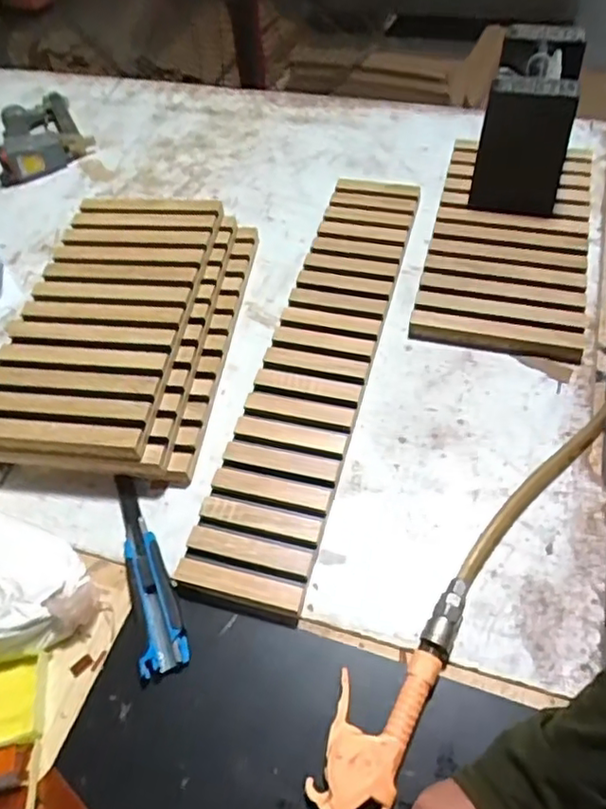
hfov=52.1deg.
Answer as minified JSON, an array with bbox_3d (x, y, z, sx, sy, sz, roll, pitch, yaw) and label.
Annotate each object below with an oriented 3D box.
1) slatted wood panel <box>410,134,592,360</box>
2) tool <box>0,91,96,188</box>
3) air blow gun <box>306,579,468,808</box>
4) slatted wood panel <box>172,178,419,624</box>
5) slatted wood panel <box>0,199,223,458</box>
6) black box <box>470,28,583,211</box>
[{"bbox_3d":[0.260,-0.211,0.779,0.185,0.027,0.373,11,57,12],"label":"slatted wood panel"},{"bbox_3d":[-0.406,-0.405,0.931,0.142,0.042,0.170,-29,58,-15],"label":"tool"},{"bbox_3d":[0.046,0.246,0.465,0.073,0.023,0.273,26,61,21],"label":"air blow gun"},{"bbox_3d":[0.018,-0.056,0.684,0.115,0.027,0.567,11,57,12],"label":"slatted wood panel"},{"bbox_3d":[-0.214,-0.103,0.665,0.179,0.020,0.338,5,55,9],"label":"slatted wood panel"},{"bbox_3d":[0.280,-0.353,0.767,0.101,0.155,0.159,12,57,13],"label":"black box"}]

